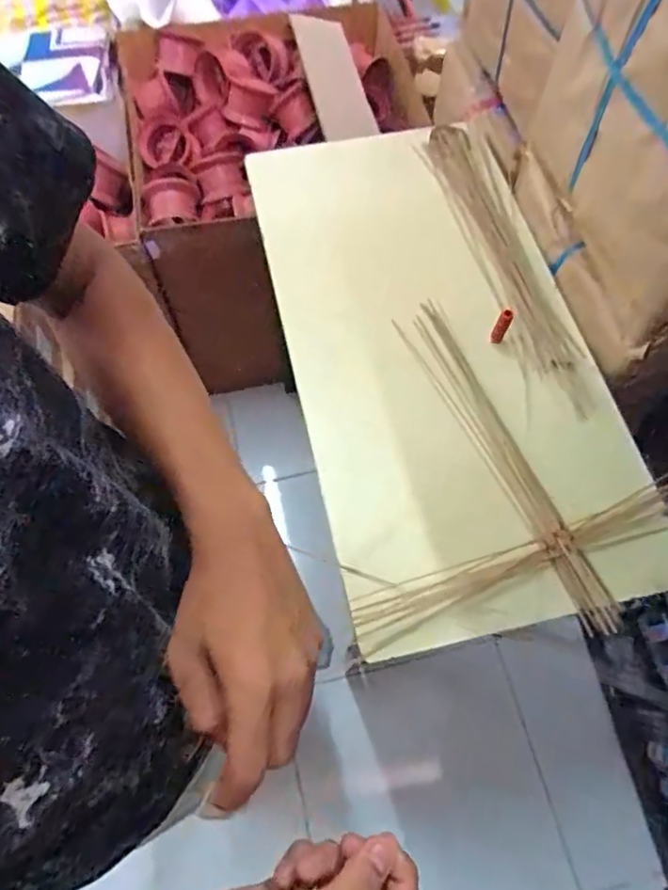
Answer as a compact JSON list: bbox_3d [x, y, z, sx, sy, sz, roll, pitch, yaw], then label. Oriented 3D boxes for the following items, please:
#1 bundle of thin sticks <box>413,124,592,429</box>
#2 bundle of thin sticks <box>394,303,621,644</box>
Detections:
[{"bbox_3d":[0.247,-0.282,0.829,0.110,0.040,0.530,-11,66,-5],"label":"bundle of thin sticks"},{"bbox_3d":[0.219,0.004,0.703,0.080,0.031,0.457,-23,68,-11],"label":"bundle of thin sticks"}]

